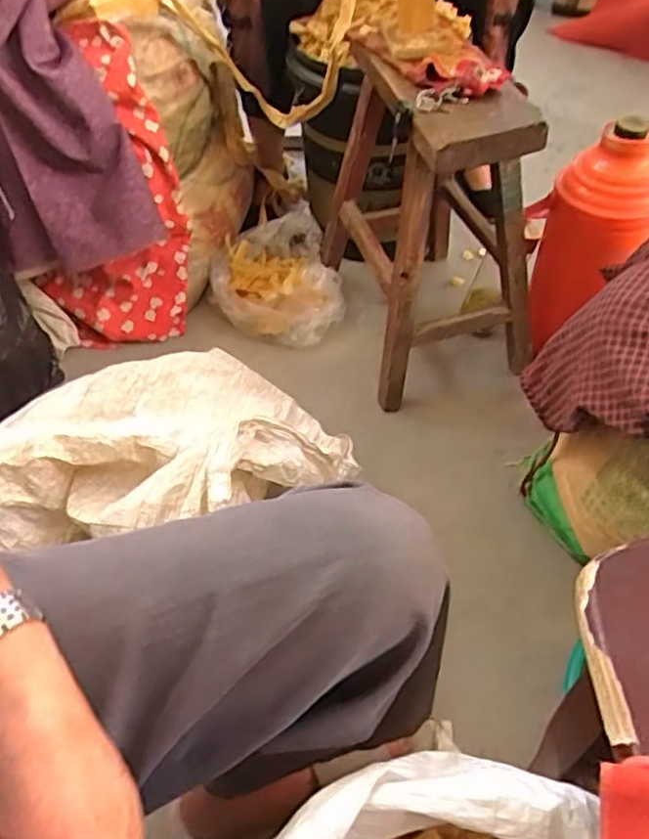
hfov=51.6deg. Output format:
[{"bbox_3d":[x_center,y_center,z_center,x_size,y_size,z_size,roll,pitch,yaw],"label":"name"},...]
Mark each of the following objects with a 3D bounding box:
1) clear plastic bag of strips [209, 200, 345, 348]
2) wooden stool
[{"bbox_3d":[-0.094,-0.257,1.219,0.217,0.104,0.268,-12,48,-7],"label":"clear plastic bag of strips"},{"bbox_3d":[0.152,-0.317,1.051,0.239,0.441,0.398,-13,48,-8],"label":"wooden stool"}]

